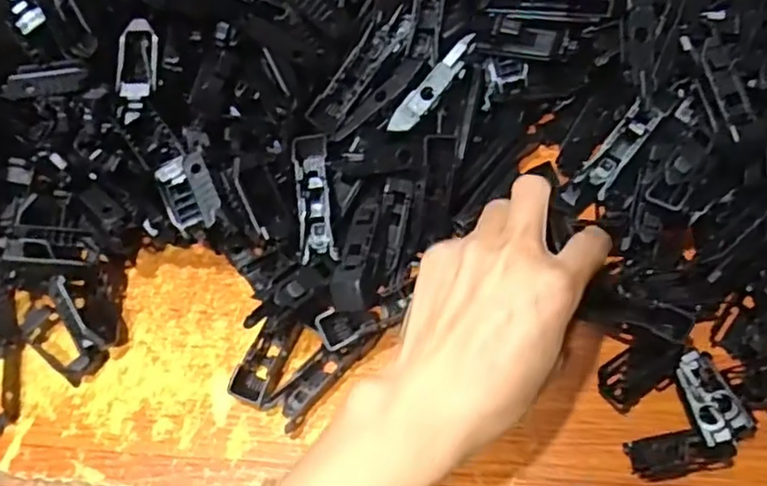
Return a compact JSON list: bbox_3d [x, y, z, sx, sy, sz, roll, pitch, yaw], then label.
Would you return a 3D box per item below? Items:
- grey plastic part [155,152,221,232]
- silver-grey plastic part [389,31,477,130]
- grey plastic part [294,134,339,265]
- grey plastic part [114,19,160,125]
[{"bbox_3d":[-0.101,-0.026,0.349,0.027,0.012,0.044,-28,71,16],"label":"grey plastic part"},{"bbox_3d":[0.026,-0.083,0.355,0.011,0.008,0.063,42,95,24],"label":"silver-grey plastic part"},{"bbox_3d":[-0.036,-0.025,0.353,0.017,0.012,0.069,-6,74,1],"label":"grey plastic part"},{"bbox_3d":[-0.131,-0.093,0.360,0.023,0.014,0.056,-1,79,4],"label":"grey plastic part"}]

